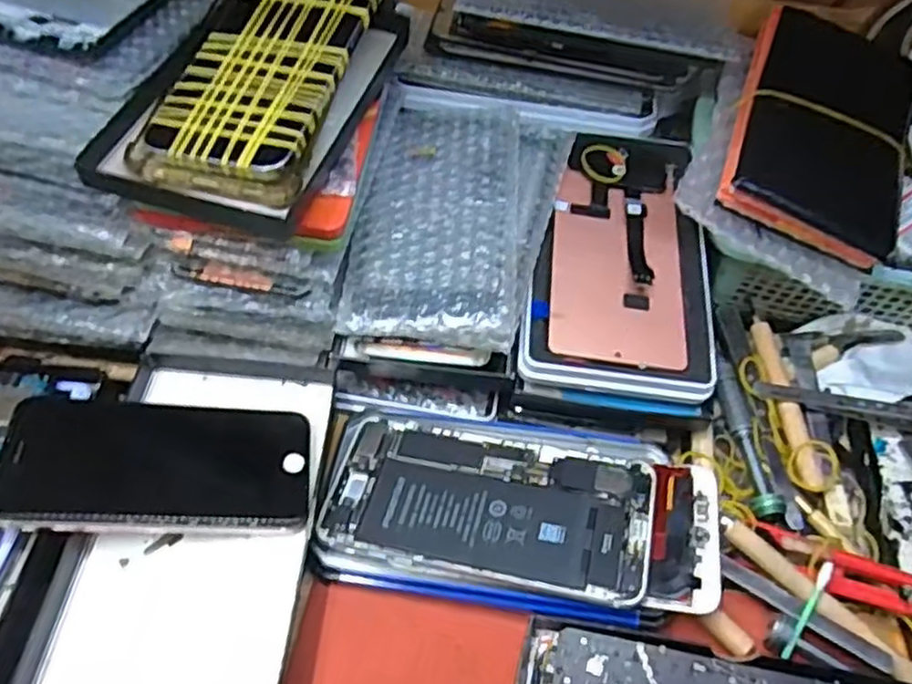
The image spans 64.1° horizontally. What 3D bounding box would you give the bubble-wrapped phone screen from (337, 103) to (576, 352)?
[{"bbox_3d":[0.001,-0.070,0.408,0.102,0.024,0.171,11,56,4],"label":"bubble-wrapped phone screen"}]

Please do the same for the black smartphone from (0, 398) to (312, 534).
[{"bbox_3d":[-0.139,0.056,0.347,0.134,0.013,0.072,7,45,-16],"label":"black smartphone"}]

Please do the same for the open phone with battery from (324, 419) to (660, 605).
[{"bbox_3d":[0.015,0.078,0.359,0.156,0.004,0.077,8,49,13],"label":"open phone with battery"}]

